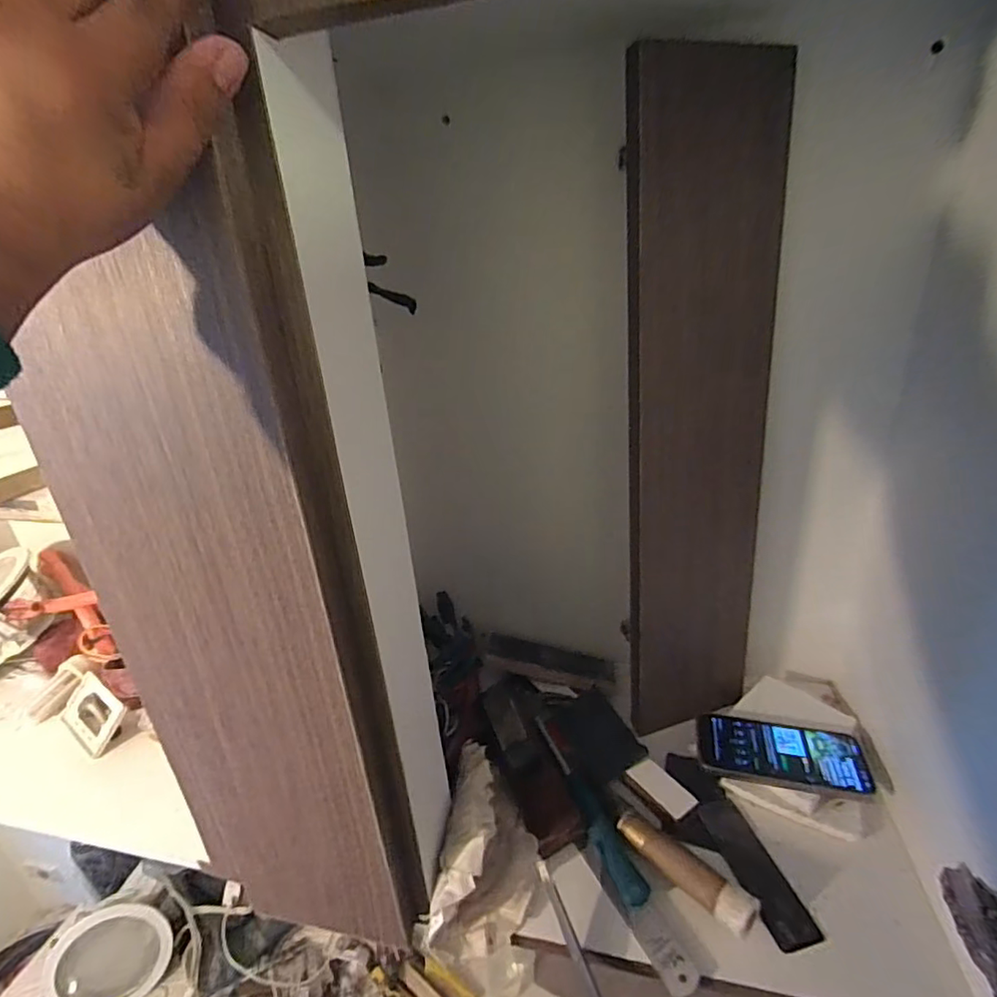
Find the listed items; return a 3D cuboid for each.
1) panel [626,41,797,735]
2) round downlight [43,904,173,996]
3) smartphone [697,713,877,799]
[{"bbox_3d":[0.211,-0.053,0.547,0.155,0.655,0.026,-11,22,-15],"label":"panel"},{"bbox_3d":[-0.697,0.833,0.959,0.174,0.167,0.034,-19,-8,-35],"label":"round downlight"},{"bbox_3d":[0.304,0.276,0.577,0.161,0.014,0.087,2,20,19],"label":"smartphone"}]

